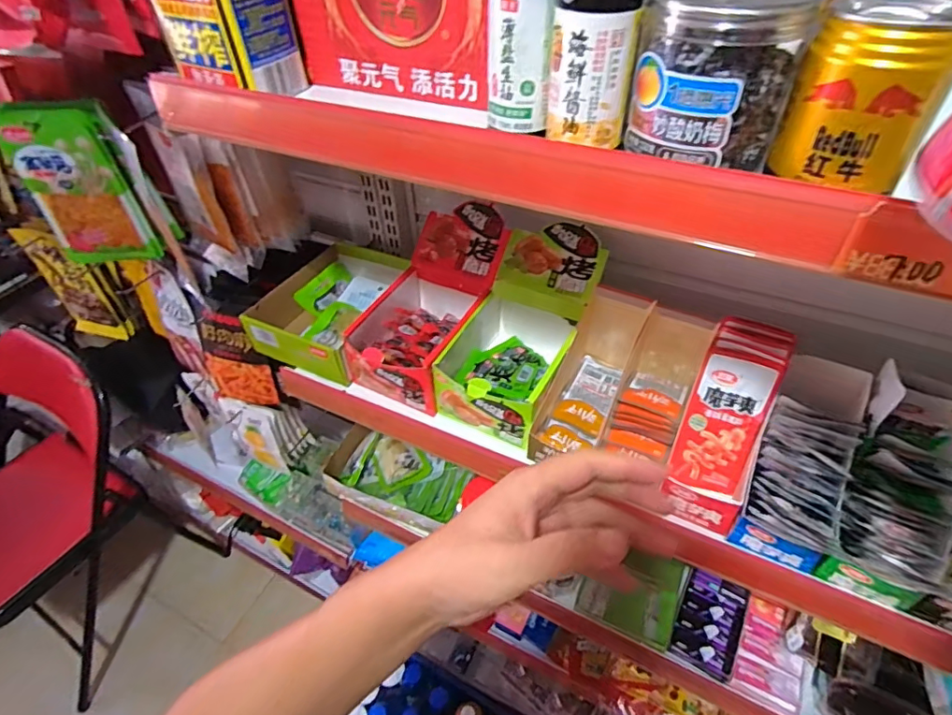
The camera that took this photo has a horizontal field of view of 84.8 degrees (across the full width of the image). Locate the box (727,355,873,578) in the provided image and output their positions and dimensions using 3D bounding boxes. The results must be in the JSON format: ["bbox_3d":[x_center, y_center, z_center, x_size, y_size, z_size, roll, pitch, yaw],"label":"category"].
[{"bbox_3d":[0.306,0.099,0.497,0.073,0.093,0.209,20,51,22],"label":"box"}]

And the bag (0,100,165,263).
[{"bbox_3d":[-0.494,-0.212,0.660,0.148,0.211,0.031,3,45,2],"label":"bag"}]

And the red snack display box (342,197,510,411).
[{"bbox_3d":[-0.058,-0.072,0.668,0.135,0.129,0.251,19,50,21],"label":"red snack display box"}]

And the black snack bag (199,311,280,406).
[{"bbox_3d":[-0.374,0.005,0.806,0.122,0.142,0.048,12,48,15],"label":"black snack bag"}]

